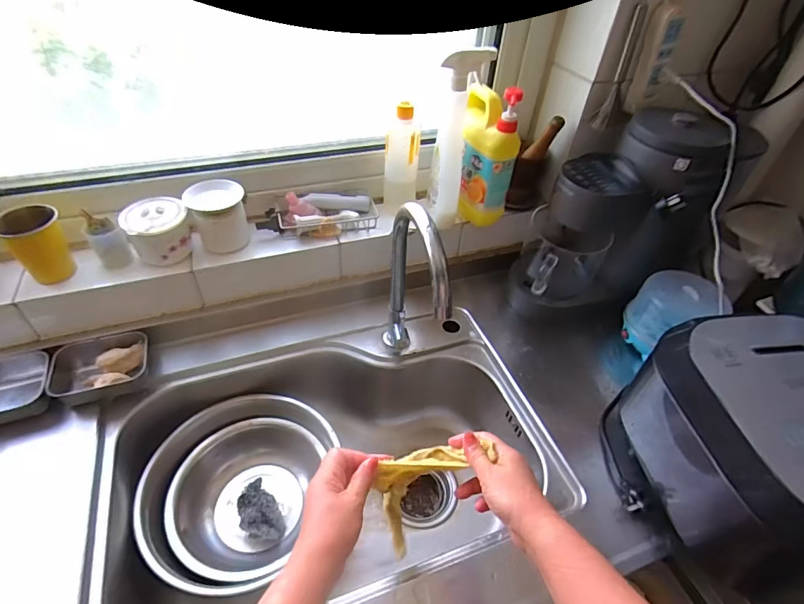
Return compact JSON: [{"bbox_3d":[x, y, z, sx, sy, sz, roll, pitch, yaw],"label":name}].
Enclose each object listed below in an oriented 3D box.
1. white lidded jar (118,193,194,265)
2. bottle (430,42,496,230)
[{"bbox_3d":[-0.398,-0.115,0.738,0.091,0.081,0.094,2,45,-2],"label":"white lidded jar"},{"bbox_3d":[0.095,-0.283,0.782,0.069,0.290,0.109,9,45,4],"label":"bottle"}]

